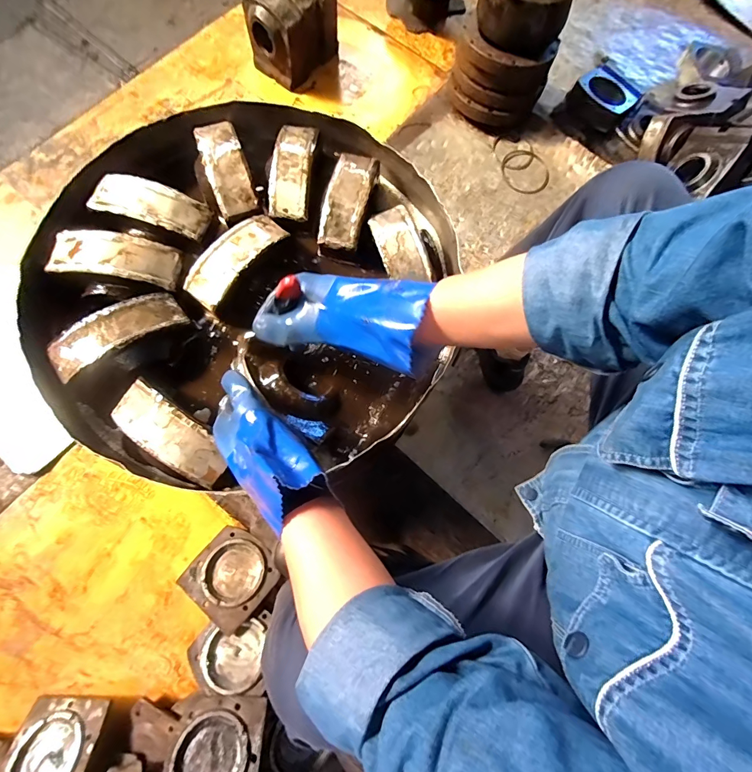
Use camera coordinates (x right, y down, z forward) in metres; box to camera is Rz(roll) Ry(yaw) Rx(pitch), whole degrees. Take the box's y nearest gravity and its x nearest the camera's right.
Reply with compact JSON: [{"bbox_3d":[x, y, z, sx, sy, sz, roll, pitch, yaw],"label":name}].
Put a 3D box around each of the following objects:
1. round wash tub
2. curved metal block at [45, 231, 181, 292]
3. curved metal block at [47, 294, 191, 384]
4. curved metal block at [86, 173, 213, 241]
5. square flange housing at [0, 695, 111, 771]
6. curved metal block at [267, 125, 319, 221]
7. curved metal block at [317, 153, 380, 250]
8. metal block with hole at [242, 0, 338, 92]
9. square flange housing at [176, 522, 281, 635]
[{"bbox_3d":[-0.167,-0.149,0.535,0.552,0.096,0.533,1,75,-6],"label":"round wash tub"},{"bbox_3d":[-0.351,-0.171,0.514,0.152,0.035,0.059,8,74,-4],"label":"curved metal block"},{"bbox_3d":[-0.334,-0.069,0.494,0.163,0.038,0.059,-33,81,-13],"label":"curved metal block"},{"bbox_3d":[-0.317,-0.254,0.540,0.153,0.033,0.058,17,74,-1],"label":"curved metal block"},{"bbox_3d":[-0.579,0.661,0.684,0.161,0.027,0.161,0,55,9],"label":"square flange housing"},{"bbox_3d":[-0.125,-0.324,0.571,0.059,0.034,0.147,7,75,-4],"label":"curved metal block"},{"bbox_3d":[-0.041,-0.275,0.566,0.060,0.042,0.148,16,74,-1],"label":"curved metal block"},{"bbox_3d":[-0.217,-0.955,1.008,0.156,0.150,0.205,42,80,8],"label":"metal block with hole"},{"bbox_3d":[-0.285,0.379,0.763,0.153,0.032,0.148,37,67,16],"label":"square flange housing"}]

